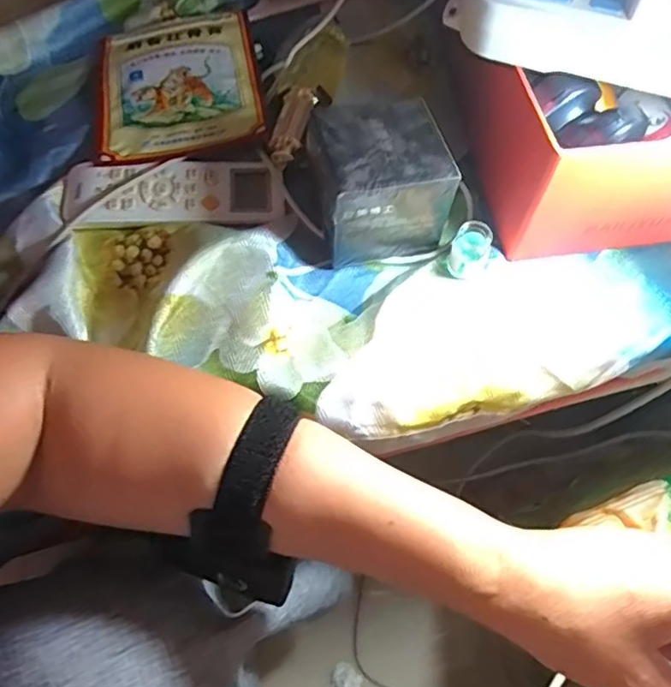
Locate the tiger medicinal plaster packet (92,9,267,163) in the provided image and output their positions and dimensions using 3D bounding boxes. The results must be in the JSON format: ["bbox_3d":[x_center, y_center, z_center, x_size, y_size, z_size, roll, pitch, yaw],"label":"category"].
[{"bbox_3d":[-0.109,-0.178,0.397,0.110,0.007,0.137,-12,62,-4],"label":"tiger medicinal plaster packet"}]

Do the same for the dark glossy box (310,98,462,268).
[{"bbox_3d":[0.024,-0.095,0.336,0.071,0.062,0.067,-12,67,-8],"label":"dark glossy box"}]

